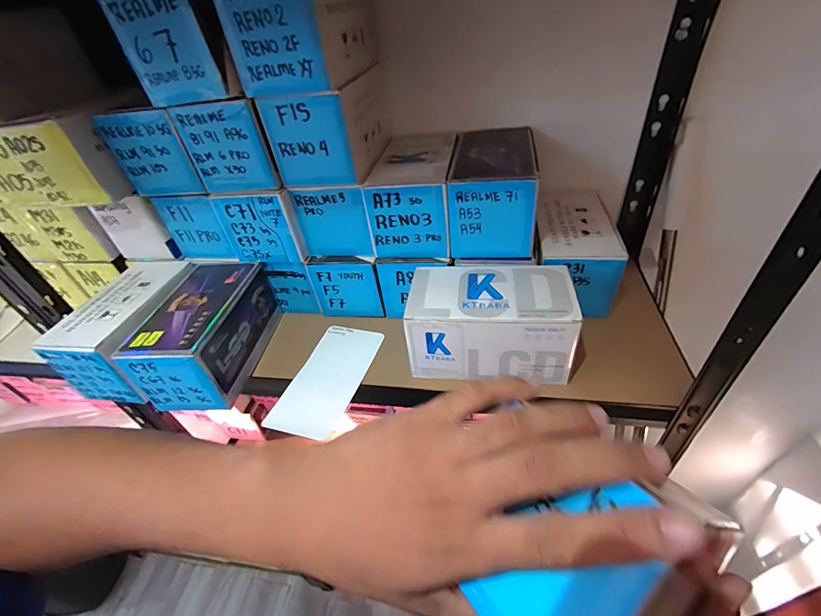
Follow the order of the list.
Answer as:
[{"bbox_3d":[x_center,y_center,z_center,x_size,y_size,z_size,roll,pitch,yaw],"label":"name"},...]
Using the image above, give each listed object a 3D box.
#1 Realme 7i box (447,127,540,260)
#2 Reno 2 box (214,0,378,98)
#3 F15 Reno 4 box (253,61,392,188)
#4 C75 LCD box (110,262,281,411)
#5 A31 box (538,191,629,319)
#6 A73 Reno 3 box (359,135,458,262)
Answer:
[{"bbox_3d":[0.103,-0.151,0.472,0.095,0.094,0.170,2,41,11],"label":"Realme 7i box"},{"bbox_3d":[-0.105,-0.289,0.380,0.096,0.091,0.154,4,42,13],"label":"Reno 2 box"},{"bbox_3d":[-0.094,-0.221,0.449,0.094,0.090,0.151,4,42,13],"label":"F15 Reno 4 box"},{"bbox_3d":[-0.250,0.029,0.467,0.094,0.092,0.173,0,41,8],"label":"C75 LCD box"},{"bbox_3d":[0.220,-0.081,0.505,0.094,0.087,0.164,4,42,13],"label":"A31 box"},{"bbox_3d":[0.009,-0.149,0.489,0.094,0.098,0.158,2,41,11],"label":"A73 Reno 3 box"}]

